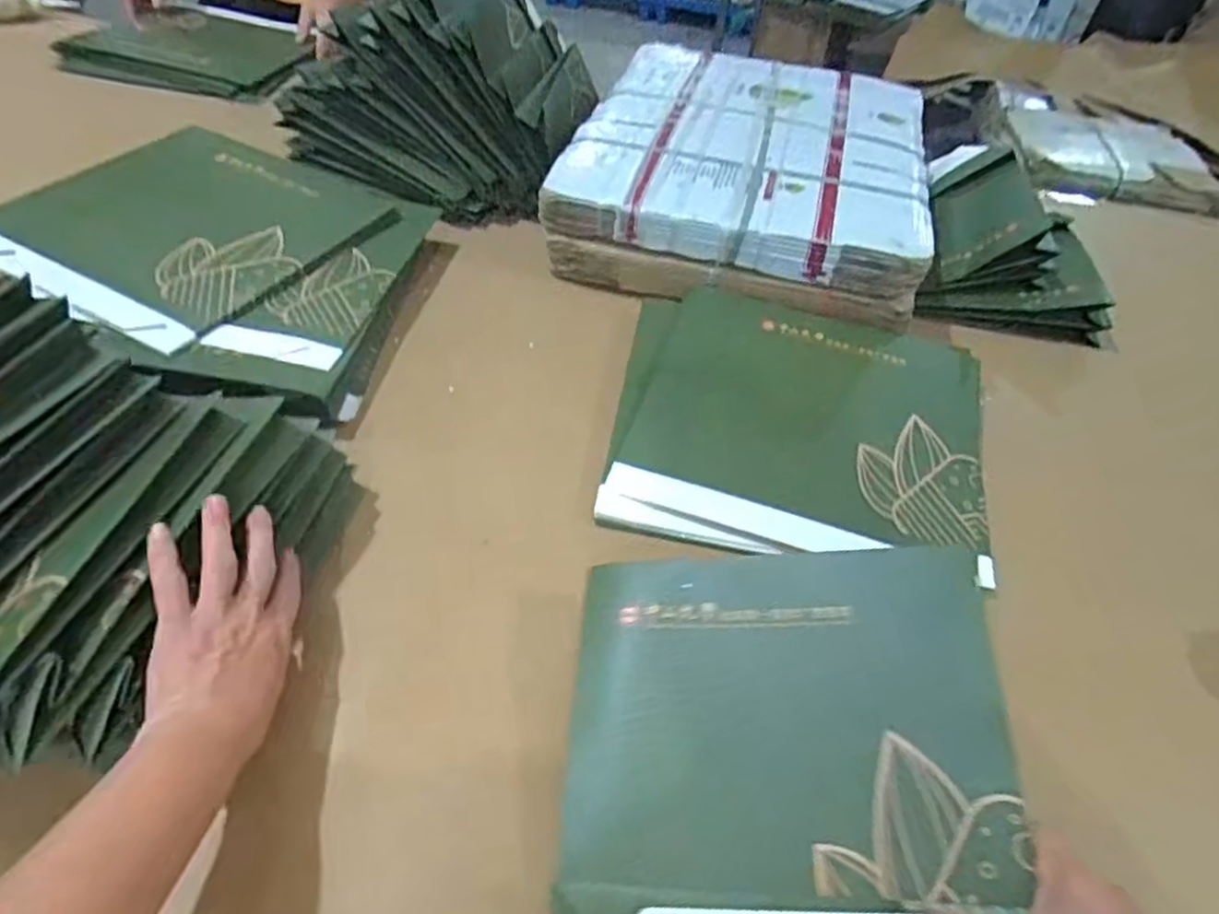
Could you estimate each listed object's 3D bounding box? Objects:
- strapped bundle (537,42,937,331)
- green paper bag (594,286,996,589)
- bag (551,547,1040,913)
[{"bbox_3d":[0.179,-0.380,0.951,0.427,0.111,0.457,14,47,6],"label":"strapped bundle"},{"bbox_3d":[0.189,-0.035,0.730,0.363,0.033,0.341,13,47,5],"label":"green paper bag"},{"bbox_3d":[0.105,0.184,0.454,0.264,0.030,0.268,-3,57,12],"label":"bag"}]

